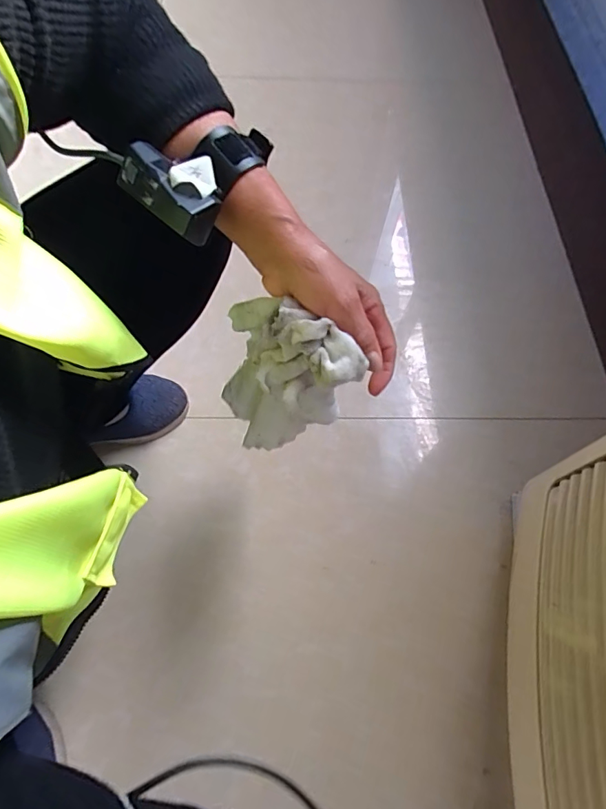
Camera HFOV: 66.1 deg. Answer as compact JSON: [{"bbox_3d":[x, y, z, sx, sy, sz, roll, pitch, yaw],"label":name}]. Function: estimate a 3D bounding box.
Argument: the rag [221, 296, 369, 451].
[{"bbox_3d":[-0.018,-0.018,0.391,0.101,0.186,0.071,16,64,-10],"label":"rag"}]

